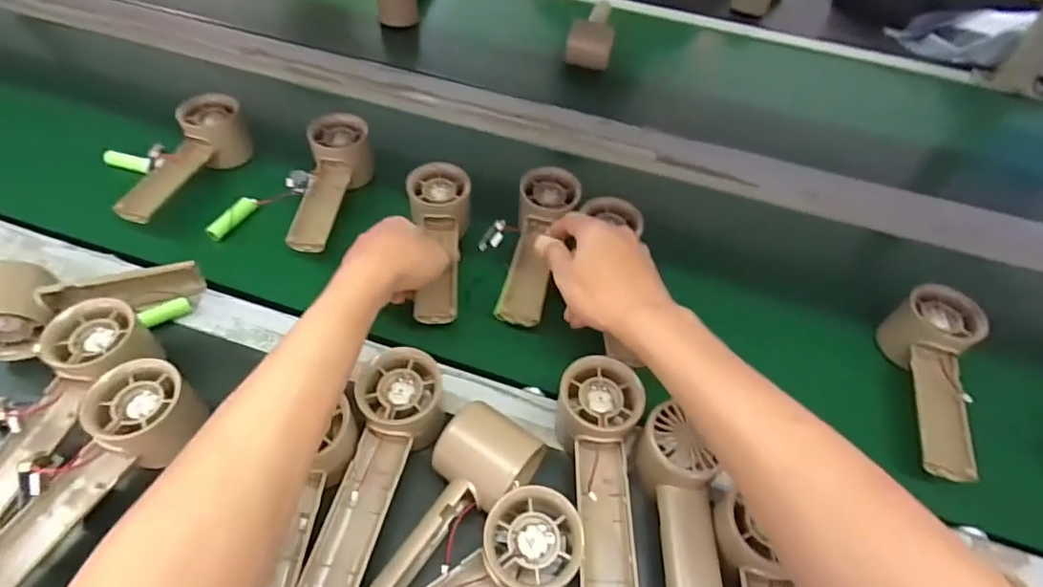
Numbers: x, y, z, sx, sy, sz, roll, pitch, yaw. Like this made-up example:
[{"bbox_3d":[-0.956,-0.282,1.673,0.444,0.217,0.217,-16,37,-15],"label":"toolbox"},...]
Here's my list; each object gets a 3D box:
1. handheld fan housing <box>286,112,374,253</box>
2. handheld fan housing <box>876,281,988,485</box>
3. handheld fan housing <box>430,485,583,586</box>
[{"bbox_3d":[-0.179,-0.104,0.512,0.057,0.049,0.149,-1,53,-4],"label":"handheld fan housing"},{"bbox_3d":[0.329,0.068,0.417,0.050,0.052,0.148,11,53,5],"label":"handheld fan housing"},{"bbox_3d":[-0.032,0.172,0.297,0.152,0.034,0.053,-33,62,-25],"label":"handheld fan housing"}]

